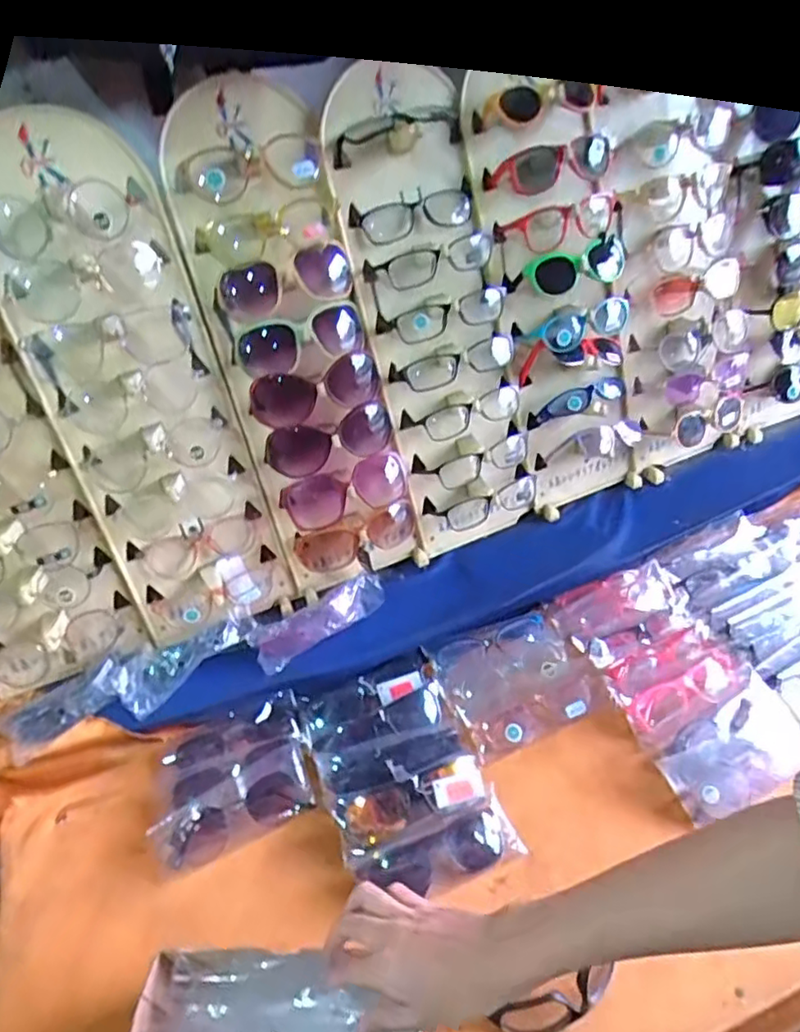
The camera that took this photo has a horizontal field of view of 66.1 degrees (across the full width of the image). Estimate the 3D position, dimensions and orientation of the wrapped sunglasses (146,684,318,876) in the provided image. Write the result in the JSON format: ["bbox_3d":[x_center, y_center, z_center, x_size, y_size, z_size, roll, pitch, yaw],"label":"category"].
[{"bbox_3d":[-0.172,0.264,0.627,0.162,0.043,0.129,-21,42,-15],"label":"wrapped sunglasses"}]

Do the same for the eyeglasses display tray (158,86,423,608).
[{"bbox_3d":[-0.112,-0.168,0.651,0.153,0.513,0.087,-18,18,-12],"label":"eyeglasses display tray"}]

